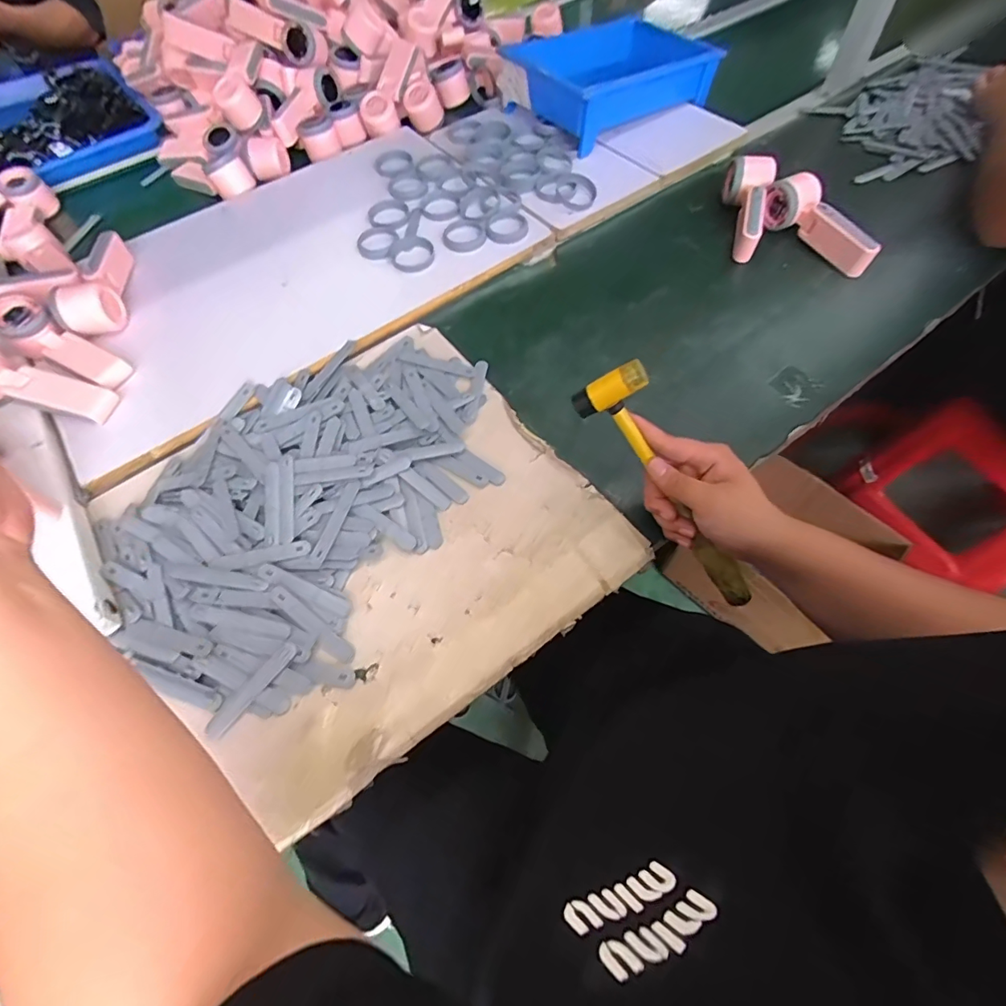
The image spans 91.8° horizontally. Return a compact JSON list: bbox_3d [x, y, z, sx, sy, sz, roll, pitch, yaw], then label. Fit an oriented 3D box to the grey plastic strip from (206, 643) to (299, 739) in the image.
[{"bbox_3d":[-0.215,0.159,0.418,0.018,0.004,0.092,36,75,18],"label":"grey plastic strip"}]

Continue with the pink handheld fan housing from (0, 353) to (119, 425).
[{"bbox_3d":[-0.513,-0.126,0.530,0.158,0.034,0.055,17,63,-15],"label":"pink handheld fan housing"}]

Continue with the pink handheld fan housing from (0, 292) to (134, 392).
[{"bbox_3d":[-0.512,-0.181,0.573,0.175,0.036,0.050,30,67,0],"label":"pink handheld fan housing"}]

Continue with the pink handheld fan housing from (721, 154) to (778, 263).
[{"bbox_3d":[0.320,-0.400,0.651,0.068,0.063,0.158,20,65,14],"label":"pink handheld fan housing"}]

